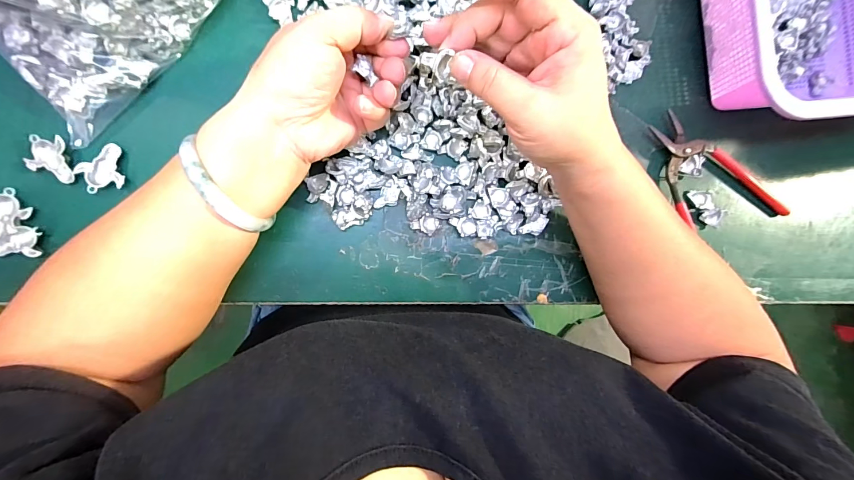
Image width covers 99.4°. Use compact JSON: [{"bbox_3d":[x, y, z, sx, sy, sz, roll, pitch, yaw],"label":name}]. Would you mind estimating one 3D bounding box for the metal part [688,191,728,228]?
[{"bbox_3d":[0.250,-0.029,0.323,0.019,0.006,0.040,-45,96,-5],"label":"metal part"}]

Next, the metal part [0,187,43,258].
[{"bbox_3d":[-0.285,-0.011,0.250,0.030,0.005,0.046,-5,96,-12],"label":"metal part"}]

